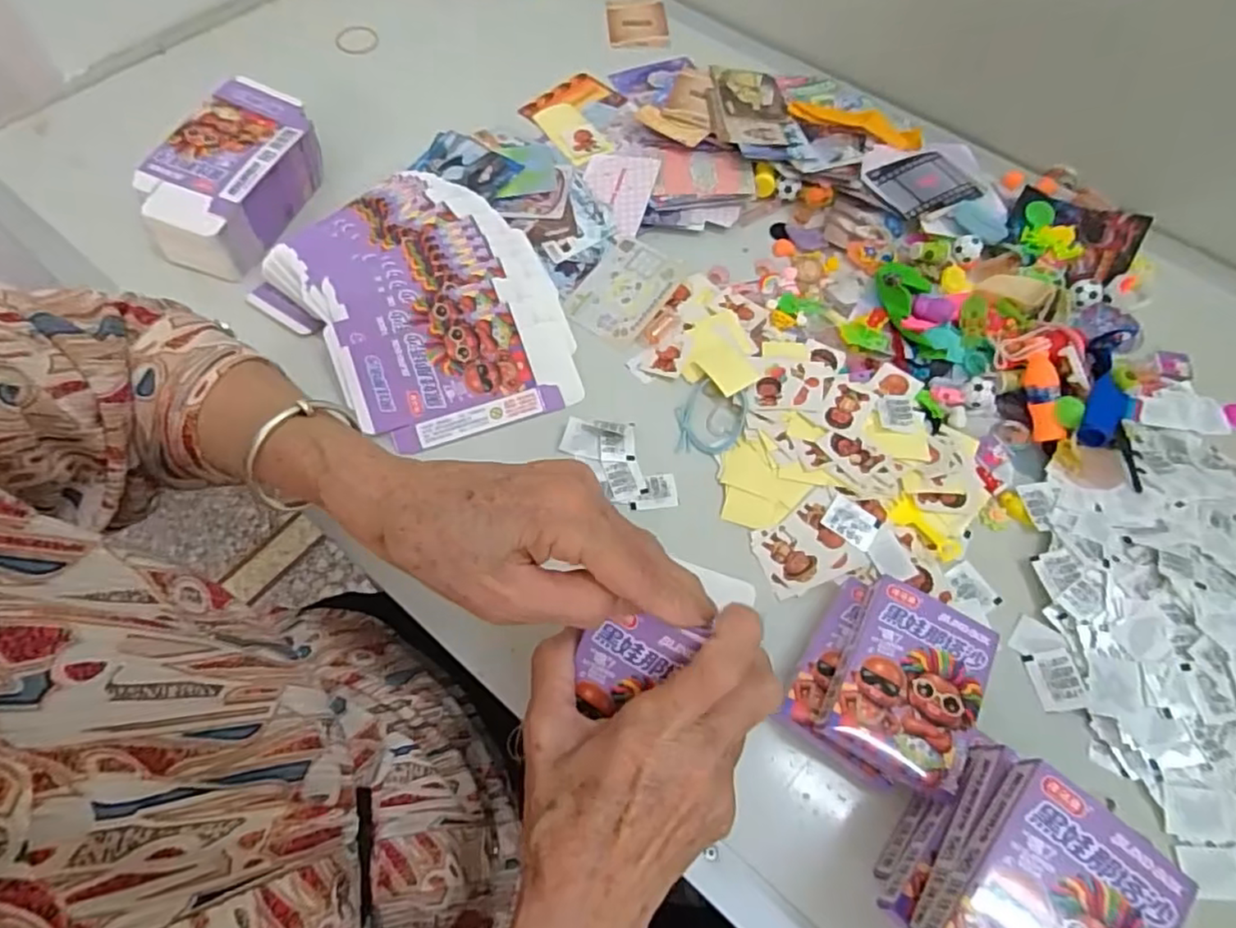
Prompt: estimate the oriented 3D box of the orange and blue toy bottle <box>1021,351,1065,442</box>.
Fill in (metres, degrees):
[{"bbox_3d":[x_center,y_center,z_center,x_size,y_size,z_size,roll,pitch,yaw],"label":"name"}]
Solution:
[{"bbox_3d":[0.290,-0.046,0.433,0.018,0.016,0.059,-1,82,-2],"label":"orange and blue toy bottle"}]

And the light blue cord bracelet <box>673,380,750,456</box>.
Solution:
[{"bbox_3d":[0.066,-0.034,0.440,0.048,0.011,0.057,4,62,0],"label":"light blue cord bracelet"}]

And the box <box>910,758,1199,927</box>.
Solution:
[{"bbox_3d":[0.169,0.175,0.245,0.068,0.015,0.089,42,69,18],"label":"box"}]

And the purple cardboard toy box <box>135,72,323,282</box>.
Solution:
[{"bbox_3d":[-0.299,-0.224,0.498,0.086,0.057,0.154,18,63,8],"label":"purple cardboard toy box"}]

